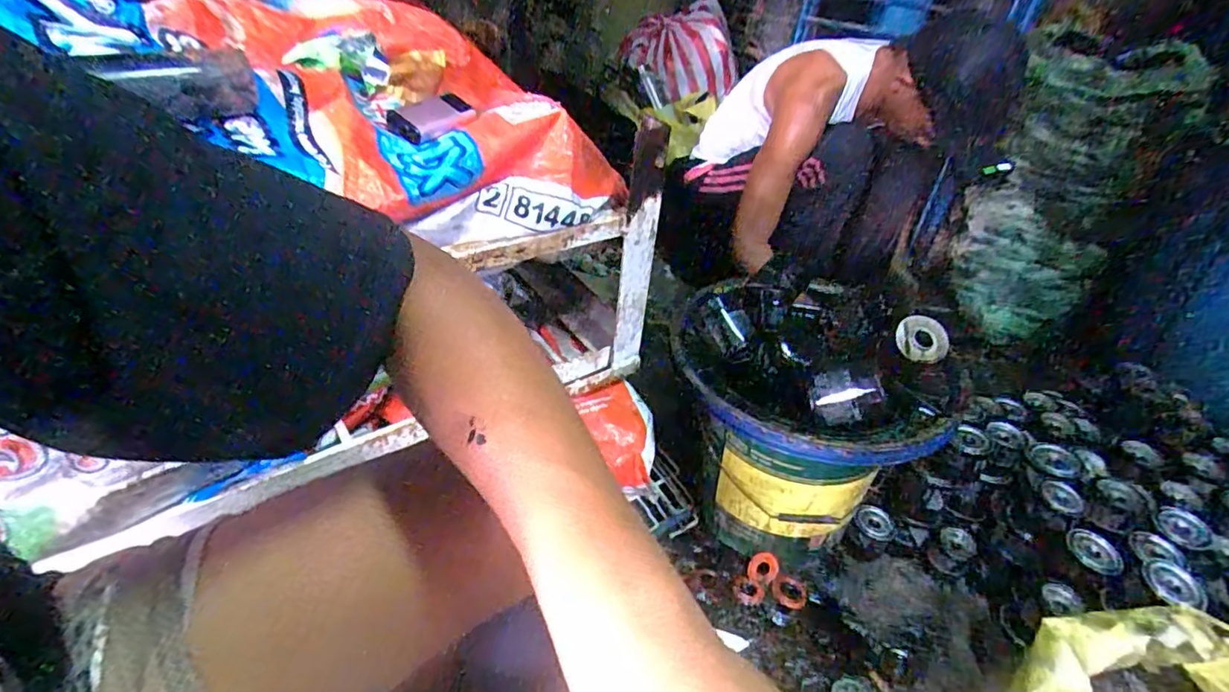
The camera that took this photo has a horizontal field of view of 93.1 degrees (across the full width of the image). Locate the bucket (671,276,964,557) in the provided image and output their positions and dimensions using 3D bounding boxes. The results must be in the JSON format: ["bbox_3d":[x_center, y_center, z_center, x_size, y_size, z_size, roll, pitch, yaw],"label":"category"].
[{"bbox_3d":[0.282,0.101,0.865,0.279,0.300,0.322,-25,45,-36],"label":"bucket"}]

